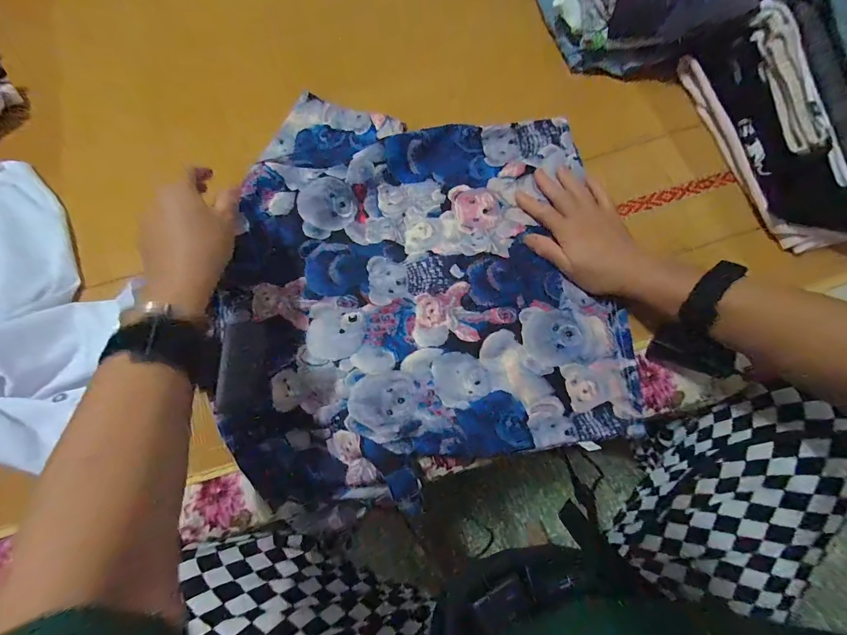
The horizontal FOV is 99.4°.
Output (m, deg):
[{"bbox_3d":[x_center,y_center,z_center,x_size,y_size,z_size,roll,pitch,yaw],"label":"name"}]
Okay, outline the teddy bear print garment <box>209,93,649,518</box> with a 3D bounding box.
[{"bbox_3d":[-0.006,-0.059,0.408,0.419,0.034,0.450,-7,76,-3],"label":"teddy bear print garment"}]

